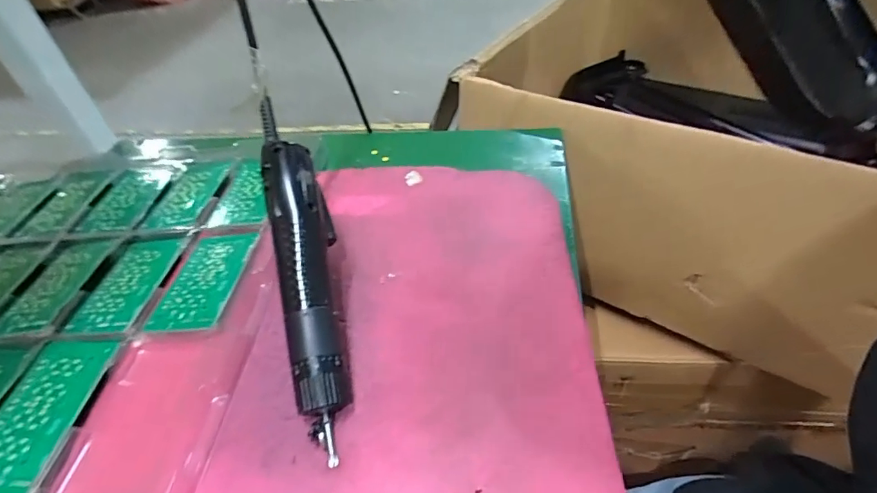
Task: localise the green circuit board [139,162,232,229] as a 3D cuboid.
[{"bbox_3d":[-0.256,-0.056,0.490,0.064,0.005,0.109,-9,40,7],"label":"green circuit board"}]

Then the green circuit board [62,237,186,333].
[{"bbox_3d":[-0.262,0.029,0.403,0.064,0.004,0.105,-5,42,6],"label":"green circuit board"}]

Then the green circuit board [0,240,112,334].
[{"bbox_3d":[-0.333,0.030,0.412,0.058,0.004,0.105,-5,43,1],"label":"green circuit board"}]

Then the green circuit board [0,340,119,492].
[{"bbox_3d":[-0.268,0.109,0.320,0.059,0.004,0.107,-2,43,4],"label":"green circuit board"}]

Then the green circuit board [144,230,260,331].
[{"bbox_3d":[-0.195,0.027,0.394,0.065,0.005,0.104,-1,43,10],"label":"green circuit board"}]

